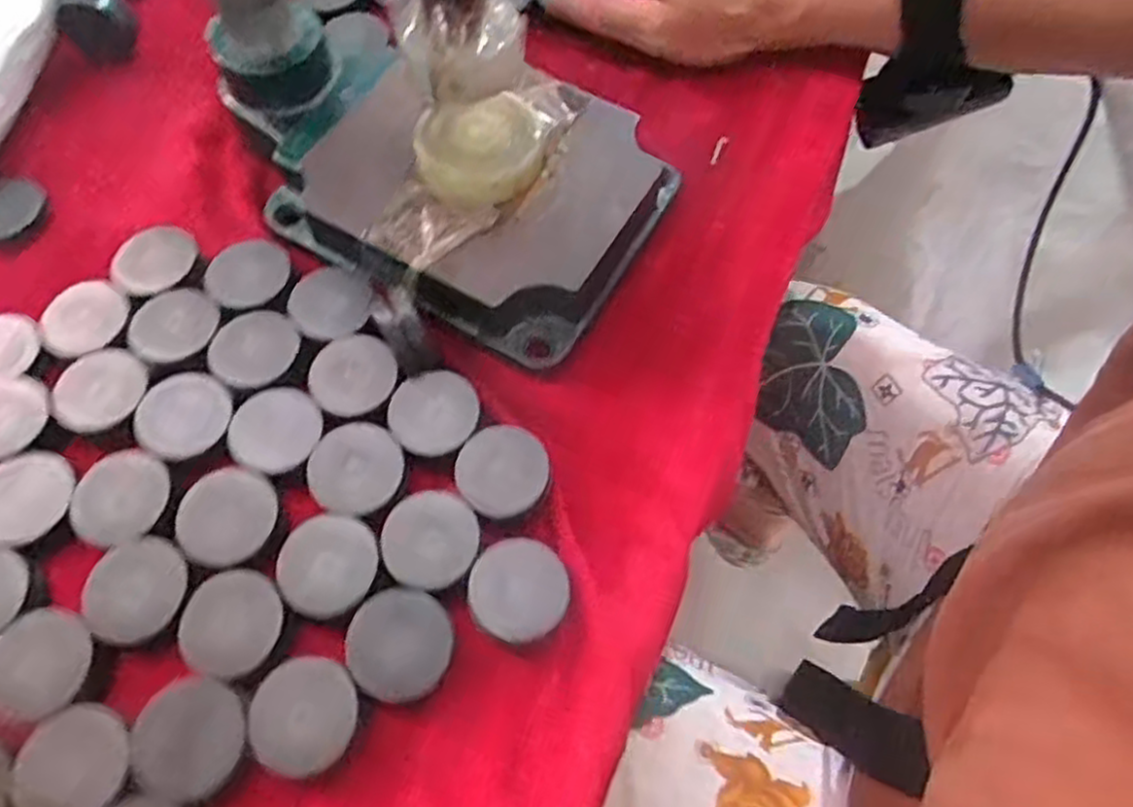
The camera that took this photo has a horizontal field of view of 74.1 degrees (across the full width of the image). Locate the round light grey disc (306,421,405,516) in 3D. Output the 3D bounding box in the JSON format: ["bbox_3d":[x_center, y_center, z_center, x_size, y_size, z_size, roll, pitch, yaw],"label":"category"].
[{"bbox_3d":[-0.074,0.022,0.260,0.031,0.004,0.031,0,64,-1],"label":"round light grey disc"}]

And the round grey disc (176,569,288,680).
[{"bbox_3d":[-0.106,0.070,0.239,0.030,0.004,0.032,0,64,-1],"label":"round grey disc"}]

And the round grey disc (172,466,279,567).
[{"bbox_3d":[-0.115,0.037,0.252,0.033,0.004,0.032,0,64,-1],"label":"round grey disc"}]

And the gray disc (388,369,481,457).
[{"bbox_3d":[-0.048,0.003,0.270,0.031,0.004,0.032,0,64,-1],"label":"gray disc"}]

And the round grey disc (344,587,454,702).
[{"bbox_3d":[-0.053,0.076,0.238,0.032,0.004,0.033,0,64,-1],"label":"round grey disc"}]

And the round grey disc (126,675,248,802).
[{"bbox_3d":[-0.113,0.100,0.225,0.032,0.004,0.032,0,64,-1],"label":"round grey disc"}]

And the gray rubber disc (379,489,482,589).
[{"bbox_3d":[-0.046,0.045,0.251,0.032,0.004,0.032,0,64,-1],"label":"gray rubber disc"}]

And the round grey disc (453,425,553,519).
[{"bbox_3d":[-0.022,0.023,0.261,0.031,0.004,0.032,0,64,-1],"label":"round grey disc"}]

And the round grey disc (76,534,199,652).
[{"bbox_3d":[-0.139,0.059,0.241,0.035,0.004,0.033,0,64,-1],"label":"round grey disc"}]

